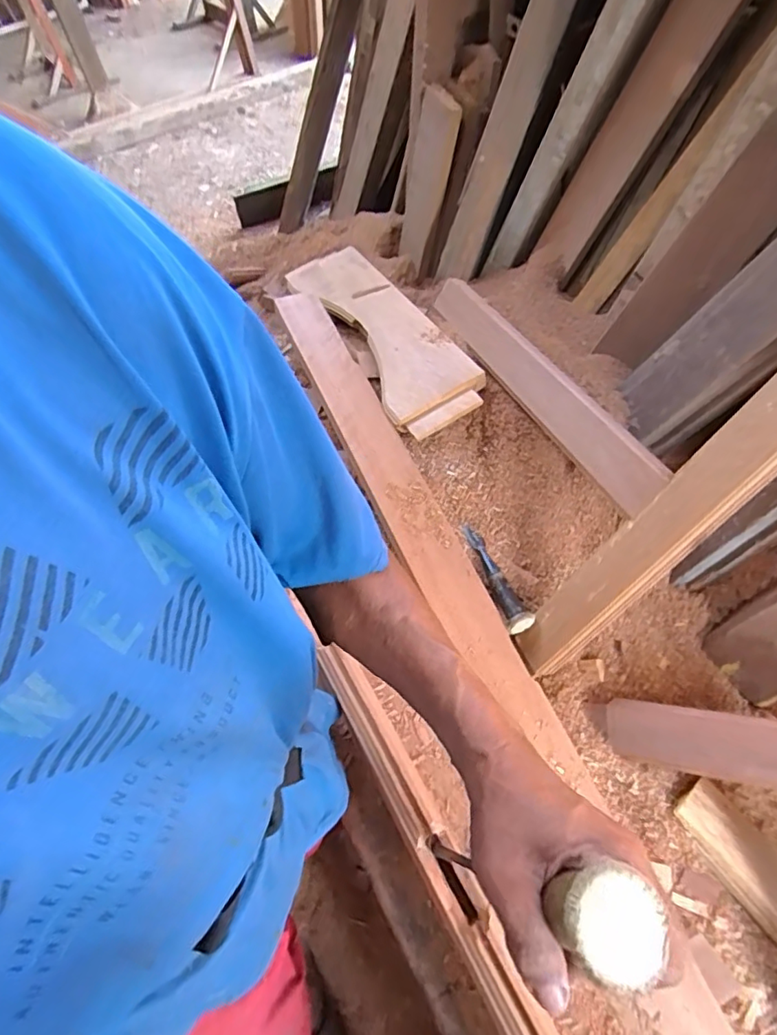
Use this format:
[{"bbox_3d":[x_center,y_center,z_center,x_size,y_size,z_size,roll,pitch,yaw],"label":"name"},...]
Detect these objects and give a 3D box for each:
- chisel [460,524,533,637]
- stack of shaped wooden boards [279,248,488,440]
[{"bbox_3d":[0.187,0.100,0.942,0.045,0.034,0.203,-18,57,-7],"label":"chisel"},{"bbox_3d":[-0.026,-0.411,1.189,0.191,0.036,0.625,-28,59,-13],"label":"stack of shaped wooden boards"}]

